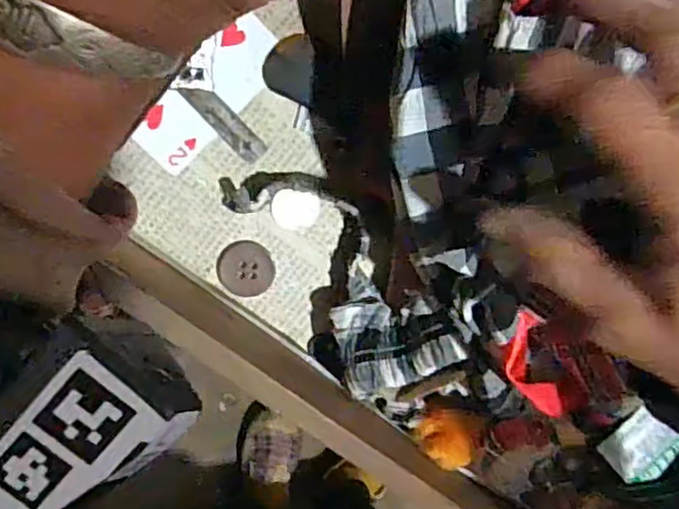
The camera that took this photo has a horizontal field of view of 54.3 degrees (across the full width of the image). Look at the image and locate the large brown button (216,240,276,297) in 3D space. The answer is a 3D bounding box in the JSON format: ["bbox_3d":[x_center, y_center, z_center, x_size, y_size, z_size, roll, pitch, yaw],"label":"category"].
[{"bbox_3d":[-0.050,0.007,0.353,0.029,0.005,0.029,0,94,-3],"label":"large brown button"}]

